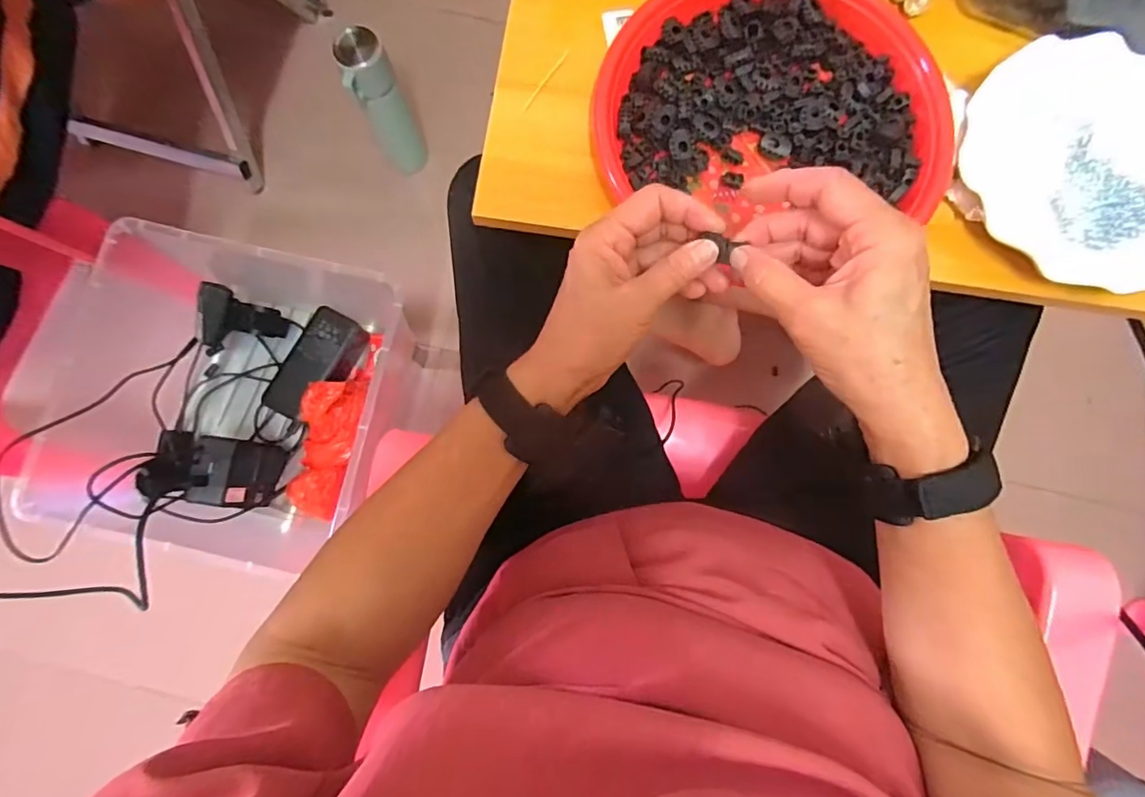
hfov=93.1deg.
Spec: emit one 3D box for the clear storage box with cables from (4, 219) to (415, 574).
[{"bbox_3d":[-0.363,-0.002,0.594,0.351,0.158,0.322,11,82,1],"label":"clear storage box with cables"}]

